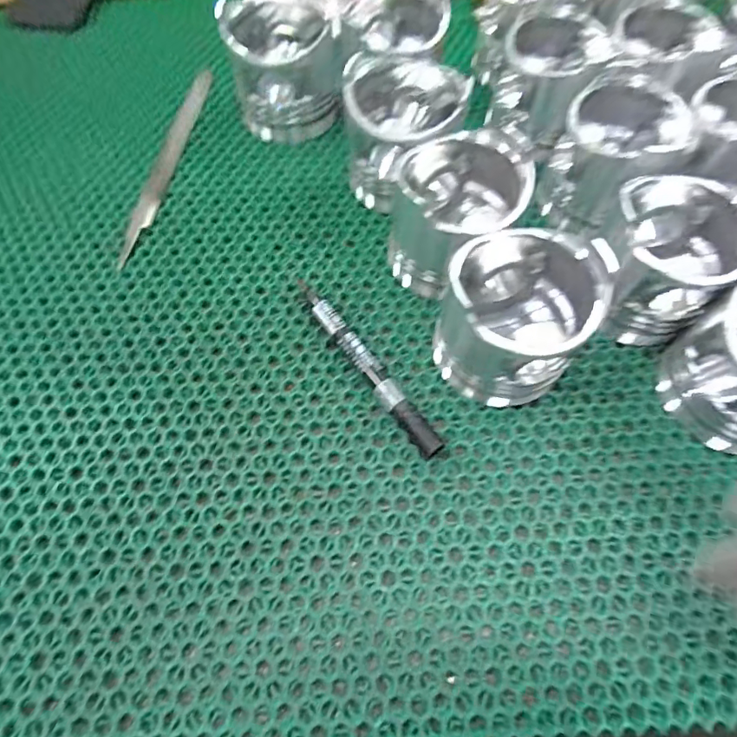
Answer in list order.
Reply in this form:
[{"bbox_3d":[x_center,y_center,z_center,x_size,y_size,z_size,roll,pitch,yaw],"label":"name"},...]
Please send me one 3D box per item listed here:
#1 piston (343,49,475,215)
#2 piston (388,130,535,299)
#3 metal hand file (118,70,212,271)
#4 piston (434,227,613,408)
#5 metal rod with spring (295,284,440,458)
[{"bbox_3d":[0.024,-0.191,0.390,0.091,0.095,0.094,0,63,1],"label":"piston"},{"bbox_3d":[0.062,-0.112,0.348,0.086,0.094,0.086,7,64,3],"label":"piston"},{"bbox_3d":[-0.185,-0.192,0.443,0.024,0.006,0.237,7,64,3],"label":"metal hand file"},{"bbox_3d":[0.092,-0.032,0.311,0.088,0.086,0.092,0,64,0],"label":"piston"},{"bbox_3d":[-0.004,-0.007,0.338,0.019,0.017,0.164,-32,68,-15],"label":"metal rod with spring"}]

